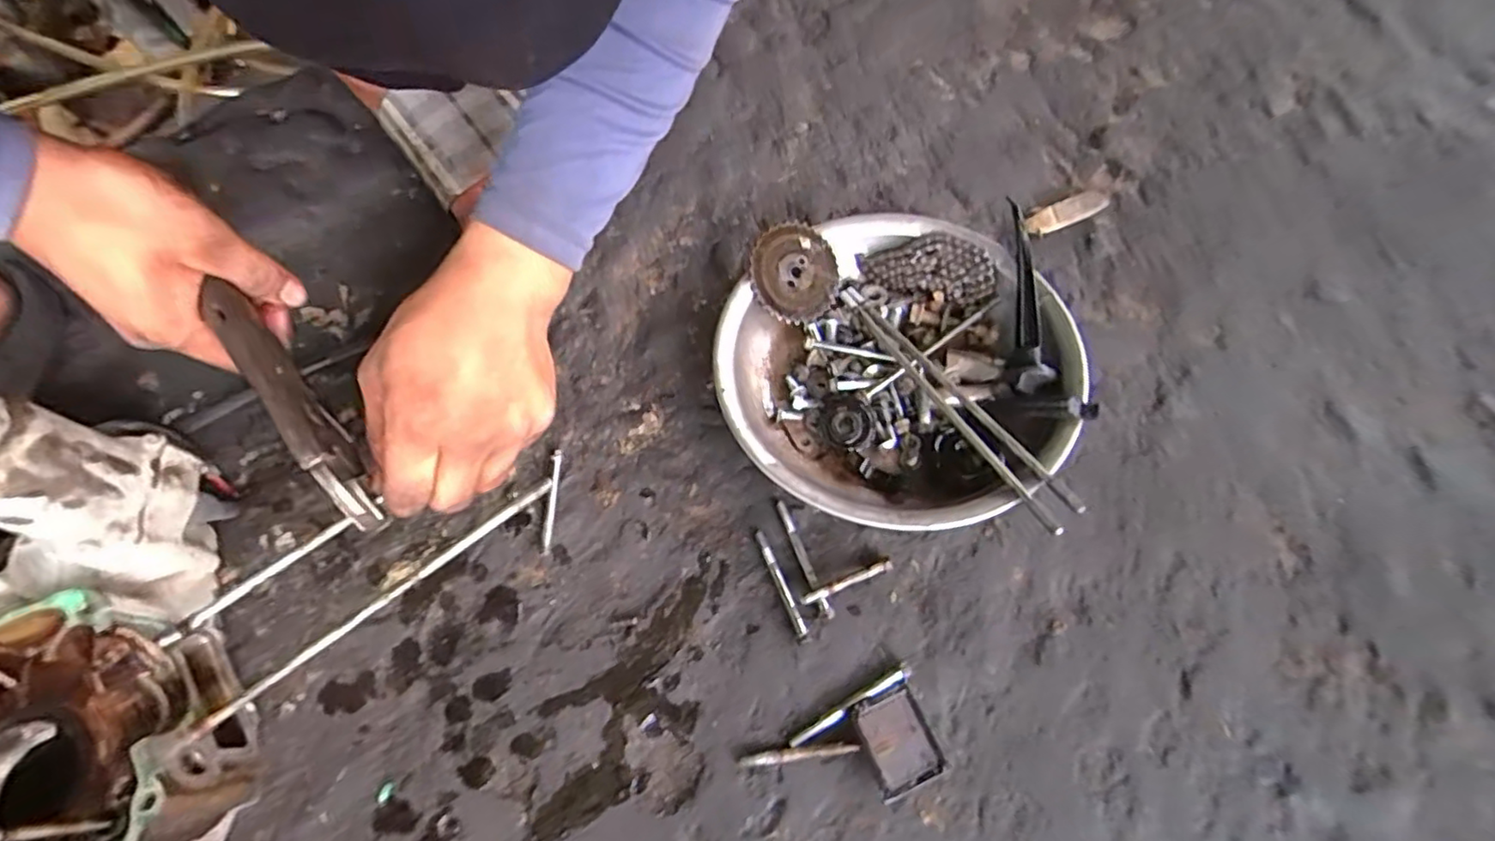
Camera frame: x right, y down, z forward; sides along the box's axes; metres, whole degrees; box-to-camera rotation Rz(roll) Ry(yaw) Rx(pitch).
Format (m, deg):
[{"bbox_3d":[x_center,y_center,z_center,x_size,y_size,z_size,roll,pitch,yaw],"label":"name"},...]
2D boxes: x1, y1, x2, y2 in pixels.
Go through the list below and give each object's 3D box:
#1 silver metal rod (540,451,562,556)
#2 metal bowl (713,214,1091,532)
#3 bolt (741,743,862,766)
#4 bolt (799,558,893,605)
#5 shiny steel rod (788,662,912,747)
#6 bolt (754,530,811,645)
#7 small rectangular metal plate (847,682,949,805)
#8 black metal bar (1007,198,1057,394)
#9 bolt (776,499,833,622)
[{"bbox_3d":[-0.115,0.047,0.371,0.007,0.007,0.063,-3,63,0],"label":"silver metal rod"},{"bbox_3d":[0.088,-0.029,0.384,0.199,0.042,0.194,-1,63,1],"label":"metal bowl"},{"bbox_3d":[0.024,0.161,0.306,0.057,0.006,0.006,-7,63,-2],"label":"bolt"},{"bbox_3d":[0.053,0.087,0.342,0.053,0.012,0.006,-21,65,-9],"label":"bolt"},{"bbox_3d":[0.051,0.142,0.316,0.069,0.007,0.007,-28,66,-12],"label":"shiny steel rod"},{"bbox_3d":[0.018,0.089,0.342,0.007,0.007,0.064,-21,65,-9],"label":"bolt"},{"bbox_3d":[0.073,0.155,0.307,0.035,0.010,0.044,-20,65,-9],"label":"small rectangular metal plate"},{"bbox_3d":[0.169,-0.078,0.391,0.020,0.017,0.133,3,63,4],"label":"black metal bar"},{"bbox_3d":[0.031,0.075,0.349,0.006,0.005,0.070,-19,64,-8],"label":"bolt"}]

